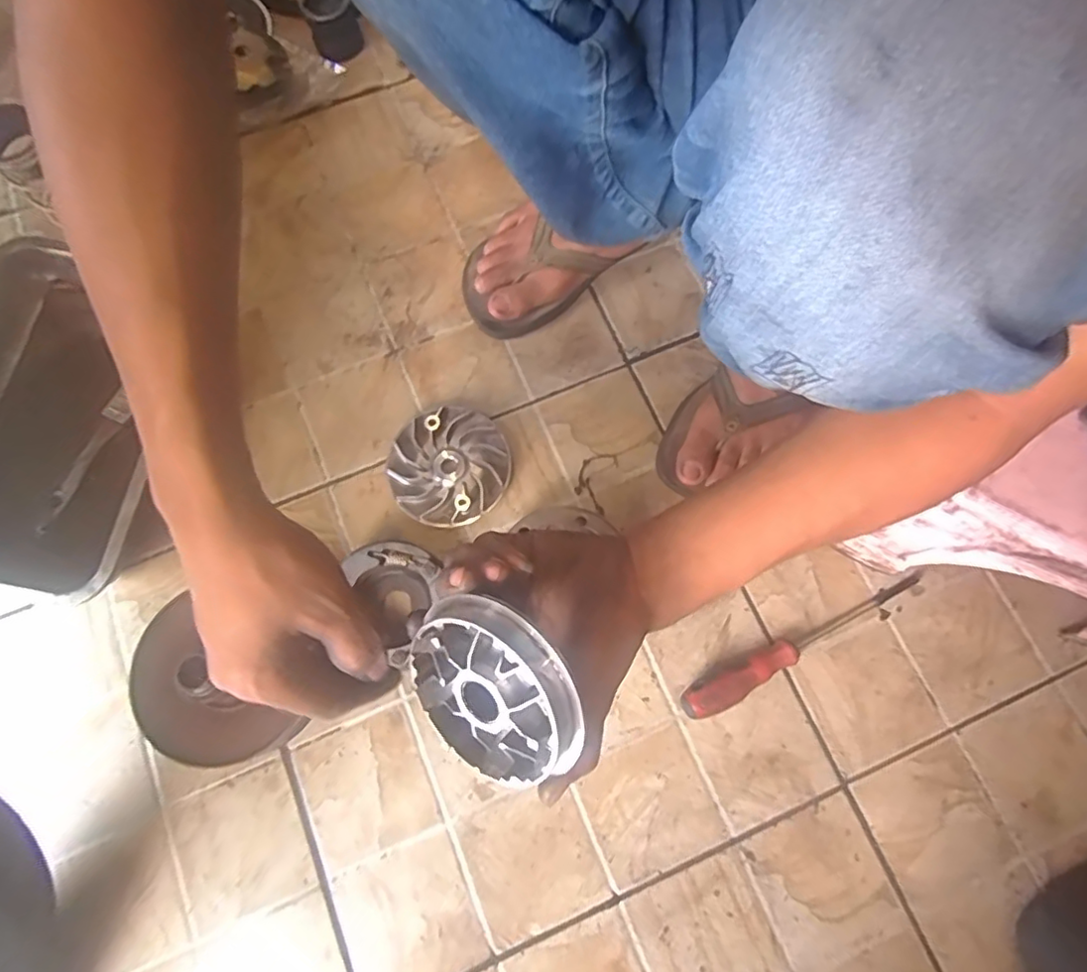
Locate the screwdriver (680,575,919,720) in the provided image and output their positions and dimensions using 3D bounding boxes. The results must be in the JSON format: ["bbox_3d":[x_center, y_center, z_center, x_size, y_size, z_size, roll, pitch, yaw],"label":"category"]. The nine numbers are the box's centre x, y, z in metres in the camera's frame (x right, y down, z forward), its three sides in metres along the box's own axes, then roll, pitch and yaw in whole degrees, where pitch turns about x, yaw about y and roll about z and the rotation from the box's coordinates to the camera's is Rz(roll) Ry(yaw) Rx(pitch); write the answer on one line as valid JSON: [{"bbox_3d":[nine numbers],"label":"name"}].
[{"bbox_3d":[0.216,0.132,0.489,0.226,0.030,0.027,-23,77,-6],"label":"screwdriver"}]

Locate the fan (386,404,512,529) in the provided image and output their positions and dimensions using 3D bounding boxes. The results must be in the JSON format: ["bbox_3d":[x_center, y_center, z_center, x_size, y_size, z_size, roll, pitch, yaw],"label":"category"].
[{"bbox_3d":[-0.085,-0.019,0.537,0.105,0.020,0.108,0,75,0],"label":"fan"}]

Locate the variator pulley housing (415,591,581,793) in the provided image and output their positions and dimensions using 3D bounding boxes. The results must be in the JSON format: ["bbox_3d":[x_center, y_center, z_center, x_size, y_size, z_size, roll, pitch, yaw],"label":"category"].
[{"bbox_3d":[-0.026,0.105,0.307,0.094,0.029,0.093,16,115,29],"label":"variator pulley housing"}]

